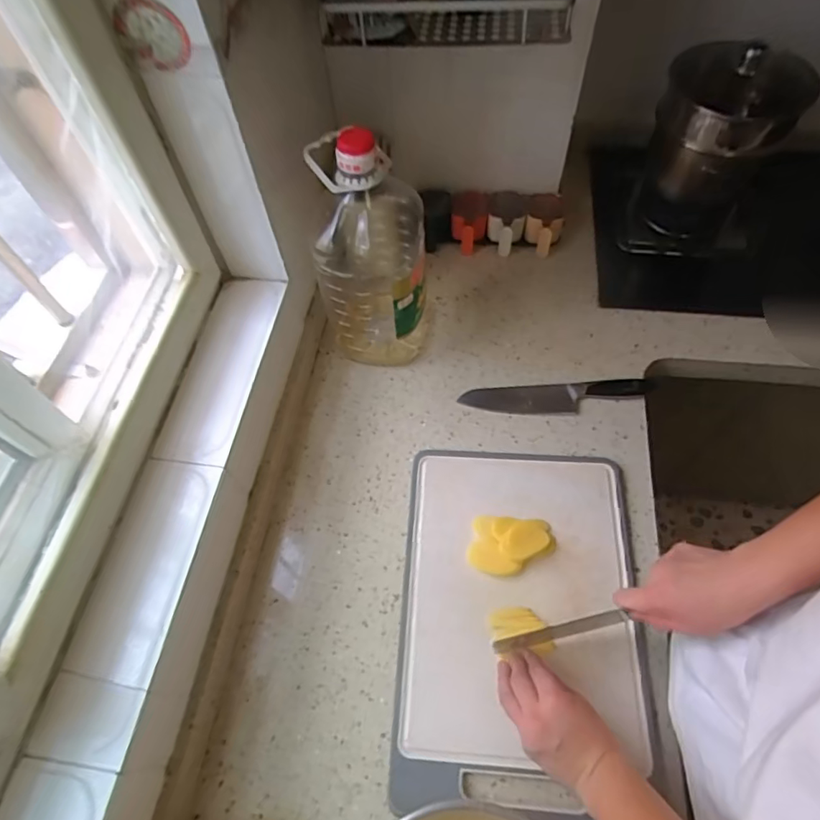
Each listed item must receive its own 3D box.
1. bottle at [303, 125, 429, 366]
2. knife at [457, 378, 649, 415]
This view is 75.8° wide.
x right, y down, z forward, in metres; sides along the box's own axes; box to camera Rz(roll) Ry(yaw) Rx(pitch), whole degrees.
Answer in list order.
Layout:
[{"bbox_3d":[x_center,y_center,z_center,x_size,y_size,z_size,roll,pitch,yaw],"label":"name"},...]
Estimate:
[{"bbox_3d":[-0.050,-0.220,0.745,0.135,0.345,0.145,5,60,7],"label":"bottle"},{"bbox_3d":[0.218,-0.021,0.800,0.273,0.019,0.051,-2,59,3],"label":"knife"}]

